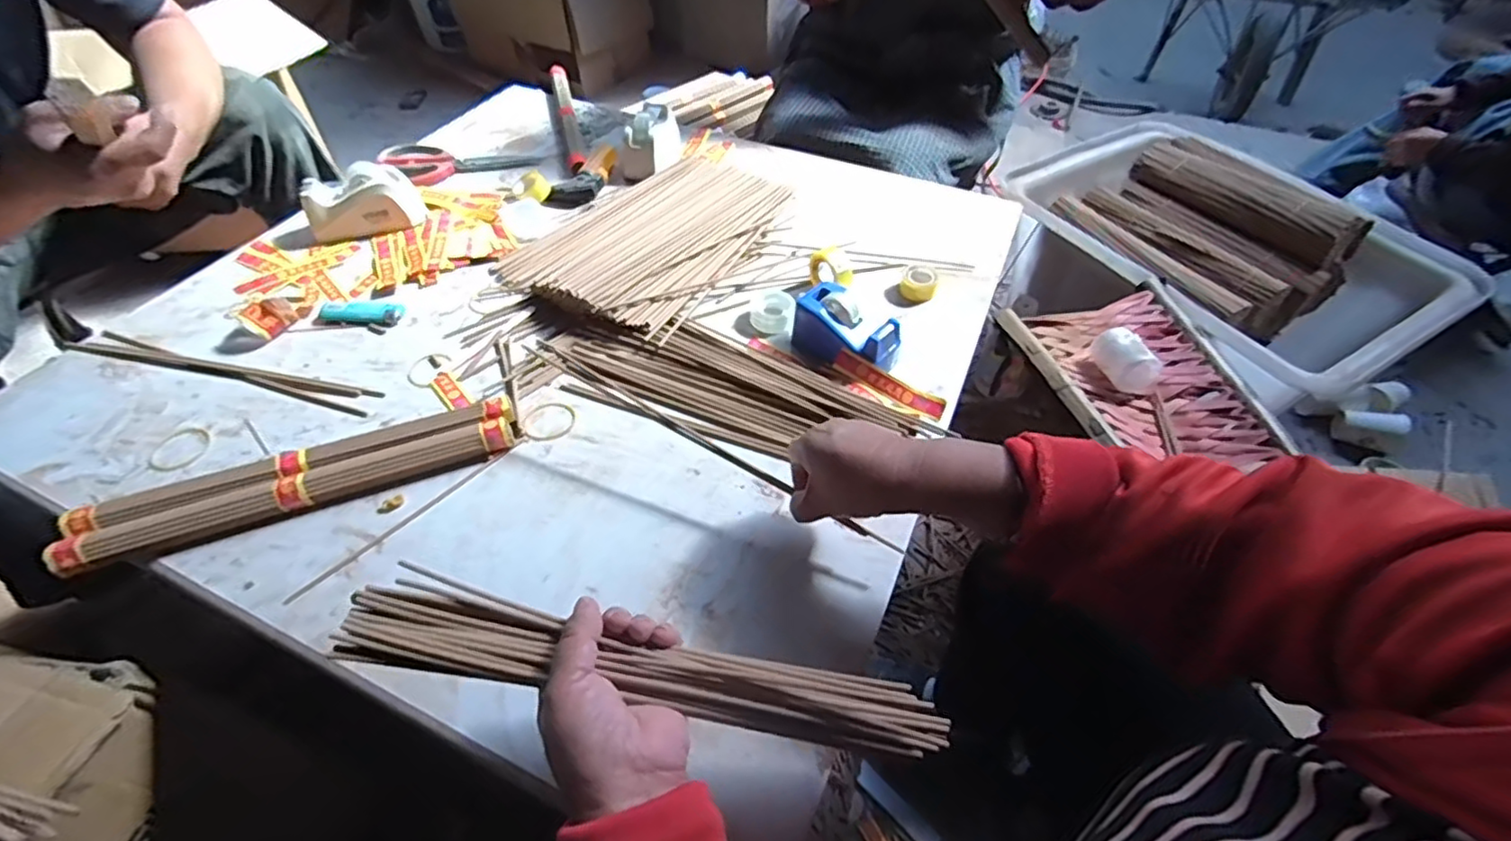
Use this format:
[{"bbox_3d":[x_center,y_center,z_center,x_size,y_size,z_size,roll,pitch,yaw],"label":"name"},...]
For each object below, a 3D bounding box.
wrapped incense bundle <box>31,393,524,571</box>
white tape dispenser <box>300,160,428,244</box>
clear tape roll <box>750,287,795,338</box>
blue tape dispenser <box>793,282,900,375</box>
[{"bbox_3d":[-0.355,0.044,0.510,0.312,0.024,0.055,-17,52,-15],"label":"wrapped incense bundle"},{"bbox_3d":[-0.450,-0.251,0.735,0.116,0.061,0.054,-18,53,-16],"label":"white tape dispenser"},{"bbox_3d":[0.017,-0.113,0.659,0.045,0.020,0.052,8,50,5],"label":"clear tape roll"},{"bbox_3d":[0.088,-0.079,0.615,0.061,0.064,0.104,-35,59,-27],"label":"blue tape dispenser"}]

